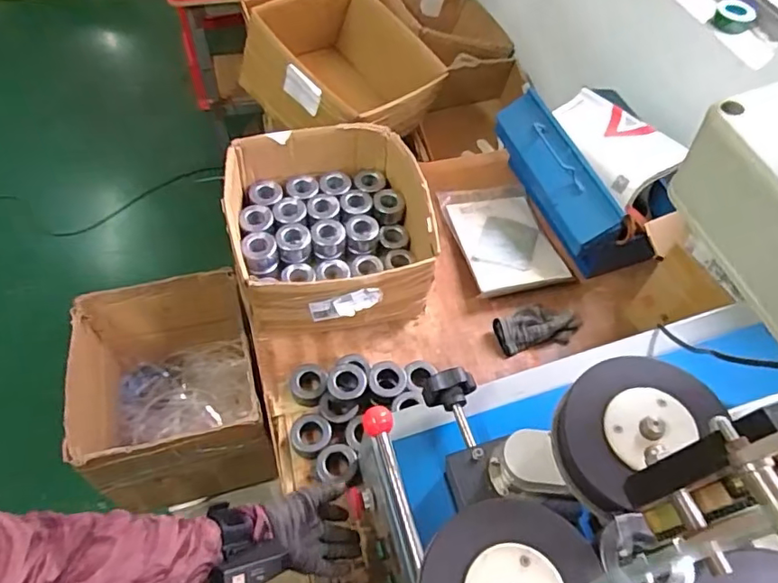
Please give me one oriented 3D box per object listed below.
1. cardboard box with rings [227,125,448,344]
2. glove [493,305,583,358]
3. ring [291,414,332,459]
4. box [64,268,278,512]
[{"bbox_3d":[-0.106,-0.102,0.988,0.340,0.182,0.355,-10,57,-10],"label":"cardboard box with rings"},{"bbox_3d":[0.268,0.062,0.989,0.155,0.035,0.083,-9,57,-10],"label":"glove"},{"bbox_3d":[-0.121,0.228,0.854,0.061,0.038,0.061,2,56,-3],"label":"ring"},{"bbox_3d":[-0.394,0.182,1.021,0.300,0.257,0.313,-11,57,-11],"label":"box"}]

